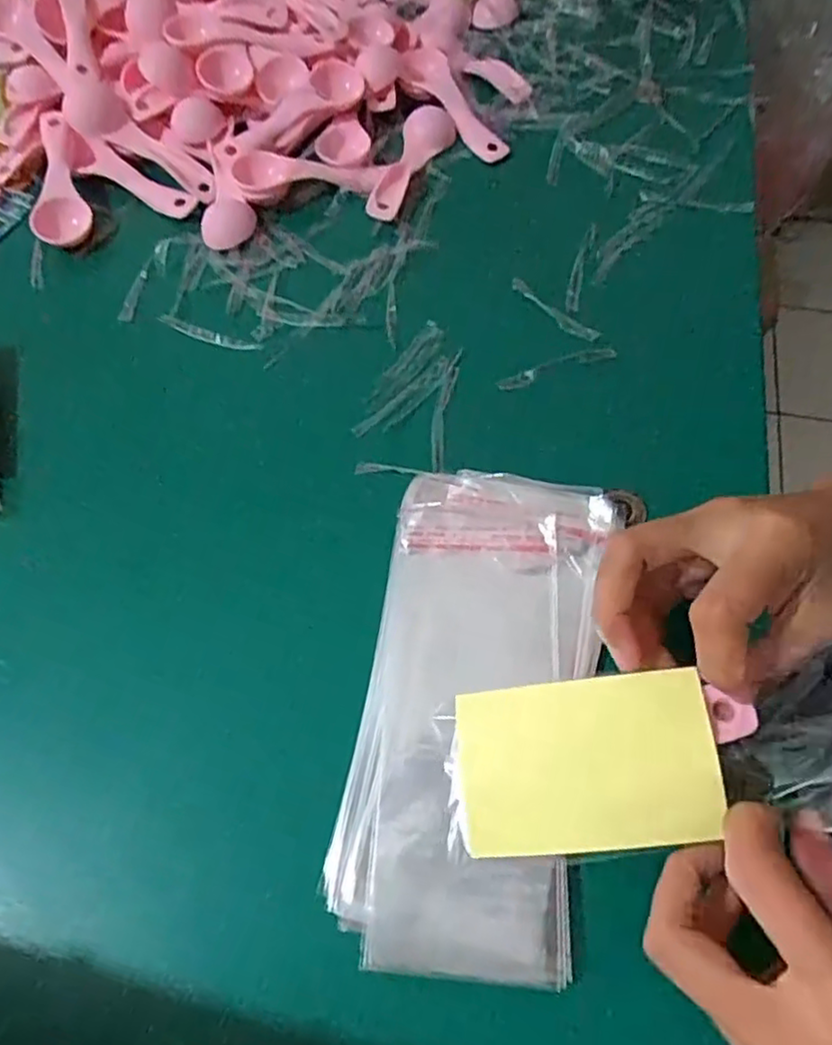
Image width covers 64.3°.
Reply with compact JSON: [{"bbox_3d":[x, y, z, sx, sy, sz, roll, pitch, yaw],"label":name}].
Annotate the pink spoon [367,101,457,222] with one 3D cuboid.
[{"bbox_3d":[-0.003,-0.238,0.435,0.034,0.012,0.100,17,64,10],"label":"pink spoon"}]

